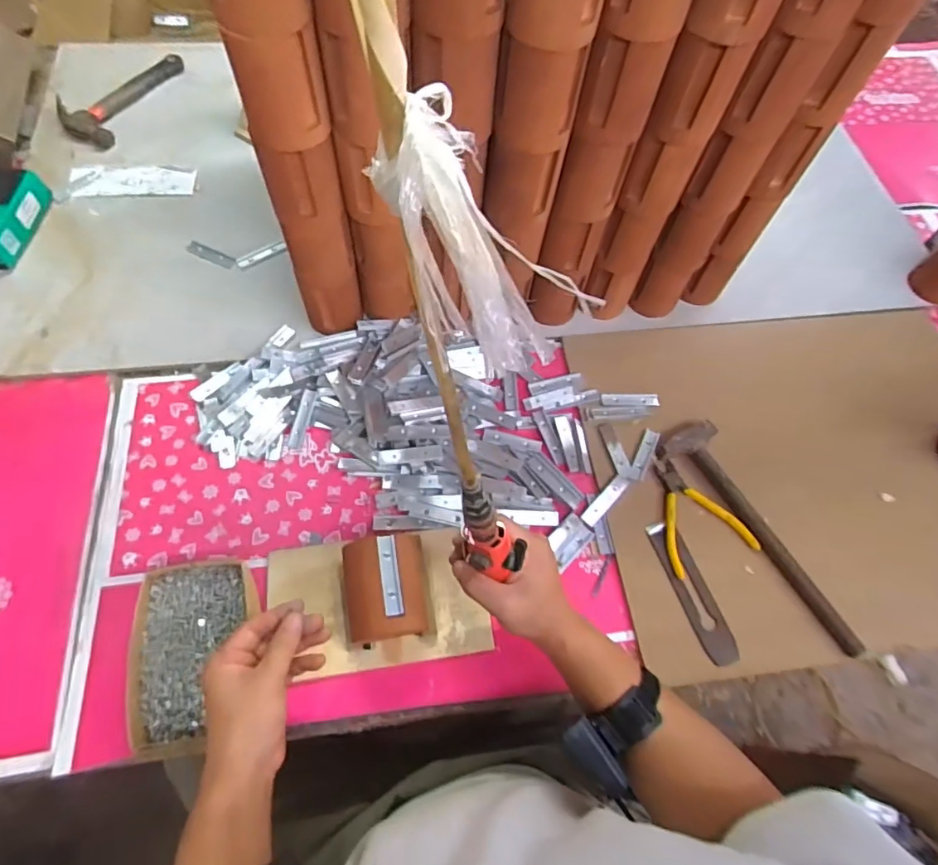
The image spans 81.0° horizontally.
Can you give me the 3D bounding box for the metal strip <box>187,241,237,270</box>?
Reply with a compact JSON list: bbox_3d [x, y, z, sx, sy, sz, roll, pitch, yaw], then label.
[{"bbox_3d":[-0.400,-0.275,0.852,0.086,0.004,0.023,23,68,8],"label":"metal strip"}]

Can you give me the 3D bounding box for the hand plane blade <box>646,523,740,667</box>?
[{"bbox_3d":[0.263,0.184,0.647,0.036,0.008,0.168,-21,60,4],"label":"hand plane blade"}]

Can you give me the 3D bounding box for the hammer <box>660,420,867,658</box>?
[{"bbox_3d":[0.367,0.116,0.686,0.074,0.038,0.323,-29,69,-17],"label":"hammer"}]

